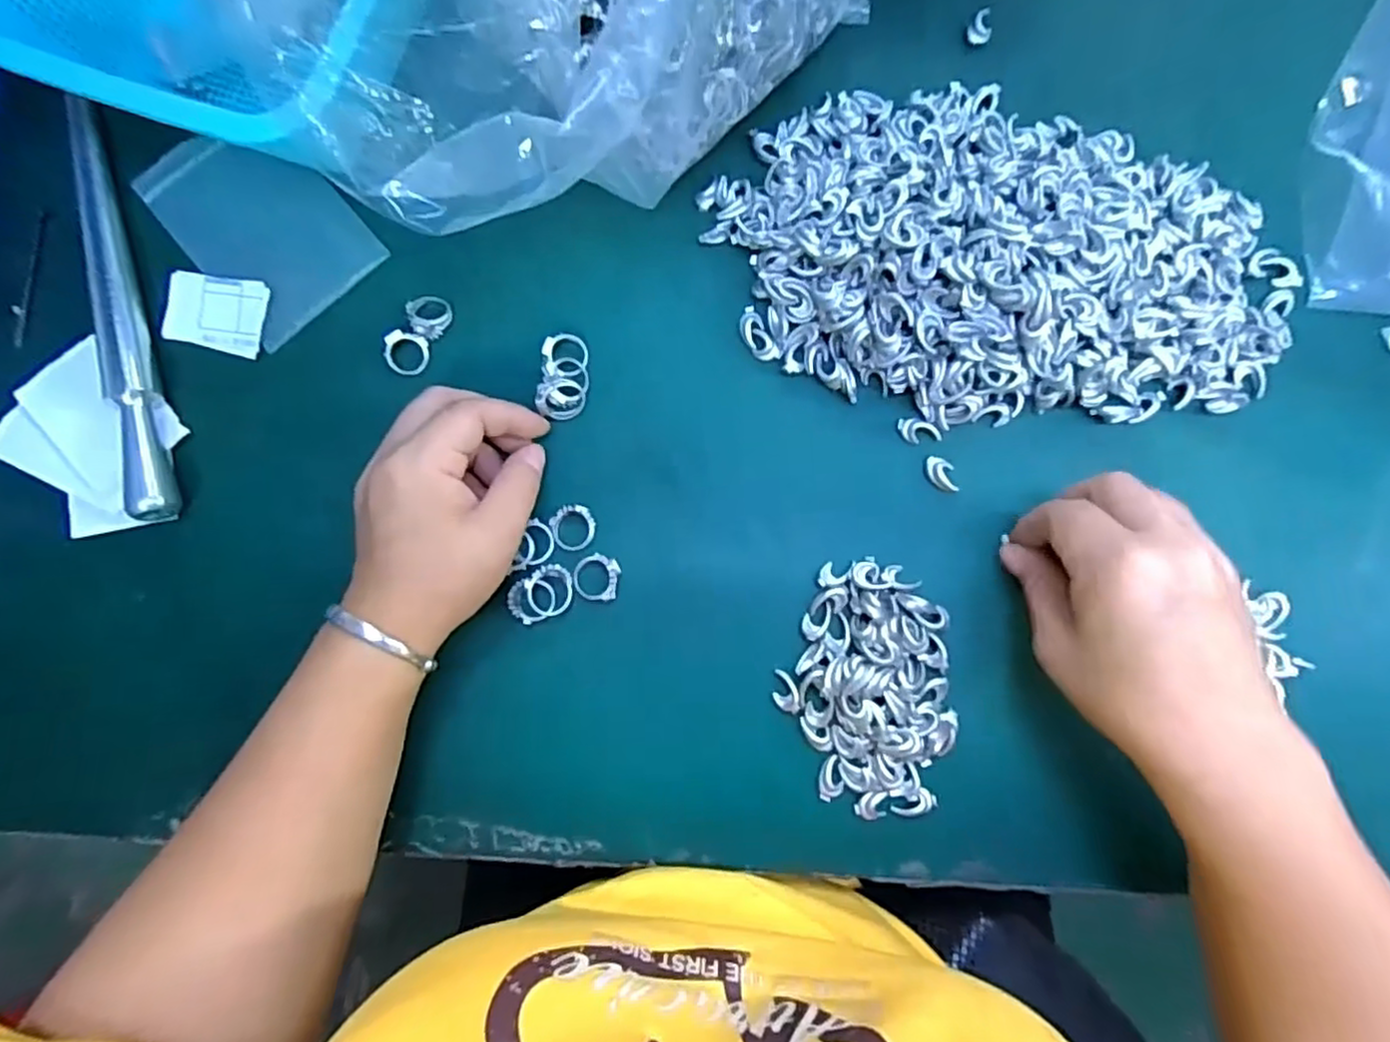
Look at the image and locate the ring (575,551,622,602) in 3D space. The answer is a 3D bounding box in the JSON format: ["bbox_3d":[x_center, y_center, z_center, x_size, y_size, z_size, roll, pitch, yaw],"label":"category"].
[{"bbox_3d":[-0.048,0.027,0.334,0.022,0.004,0.022,0,84,2],"label":"ring"}]

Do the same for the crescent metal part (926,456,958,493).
[{"bbox_3d":[0.120,-0.023,0.335,0.013,0.004,0.018,-9,85,2],"label":"crescent metal part"}]

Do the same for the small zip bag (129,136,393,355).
[{"bbox_3d":[-0.228,-0.158,0.364,0.078,0.005,0.122,-41,85,-4],"label":"small zip bag"}]

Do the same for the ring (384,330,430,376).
[{"bbox_3d":[-0.145,-0.084,0.348,0.021,0.004,0.021,4,100,-23],"label":"ring"}]

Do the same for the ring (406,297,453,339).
[{"bbox_3d":[-0.135,-0.105,0.351,0.020,0.007,0.023,-20,83,0],"label":"ring"}]

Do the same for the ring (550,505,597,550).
[{"bbox_3d":[-0.060,0.003,0.337,0.021,0.006,0.022,0,84,2],"label":"ring"}]

